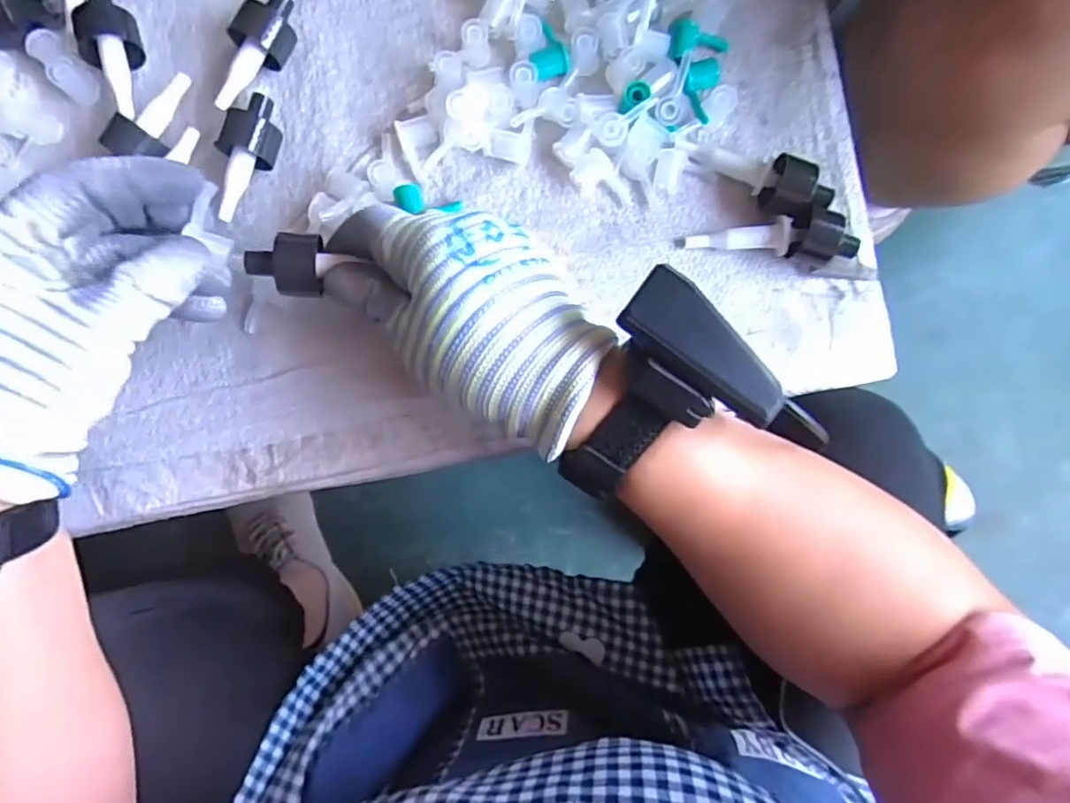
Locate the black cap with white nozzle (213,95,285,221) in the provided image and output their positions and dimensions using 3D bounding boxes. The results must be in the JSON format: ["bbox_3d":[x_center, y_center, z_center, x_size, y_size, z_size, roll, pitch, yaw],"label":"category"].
[{"bbox_3d":[-0.160,-0.133,0.333,0.025,0.022,0.069,22,89,-1],"label":"black cap with white nozzle"}]

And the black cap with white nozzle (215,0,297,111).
[{"bbox_3d":[-0.154,-0.194,0.337,0.025,0.025,0.073,28,88,-1],"label":"black cap with white nozzle"}]

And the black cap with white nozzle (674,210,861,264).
[{"bbox_3d":[0.131,-0.091,0.339,0.097,0.025,0.025,2,89,12],"label":"black cap with white nozzle"}]

